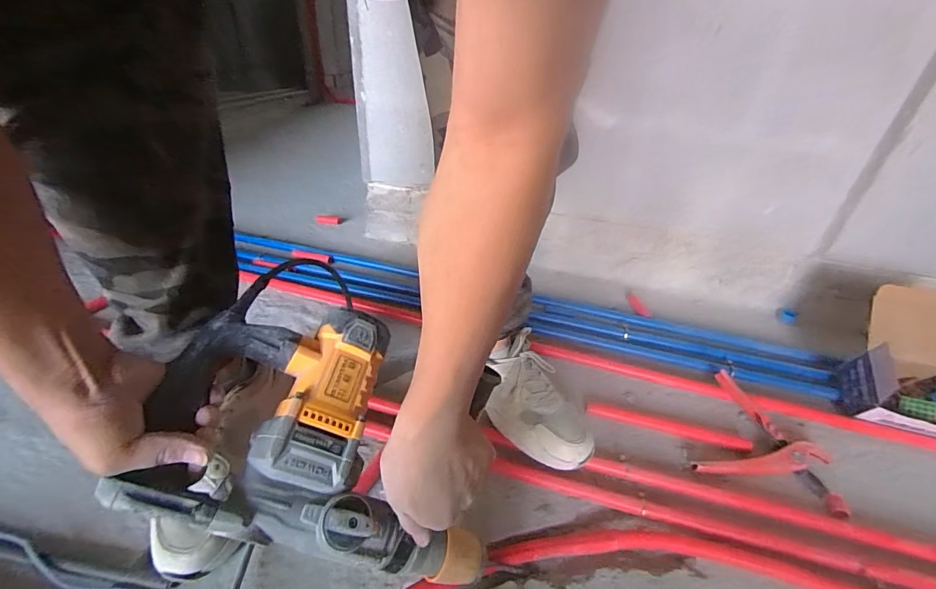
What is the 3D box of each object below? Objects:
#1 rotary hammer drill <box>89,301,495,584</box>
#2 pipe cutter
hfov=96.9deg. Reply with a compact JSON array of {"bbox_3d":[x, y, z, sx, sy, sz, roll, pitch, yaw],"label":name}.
[{"bbox_3d":[-0.127,0.138,0.447,0.349,0.110,0.252,24,58,-19],"label":"rotary hammer drill"},{"bbox_3d":[0.446,0.222,0.612,0.177,0.034,0.189,25,40,24],"label":"pipe cutter"}]

